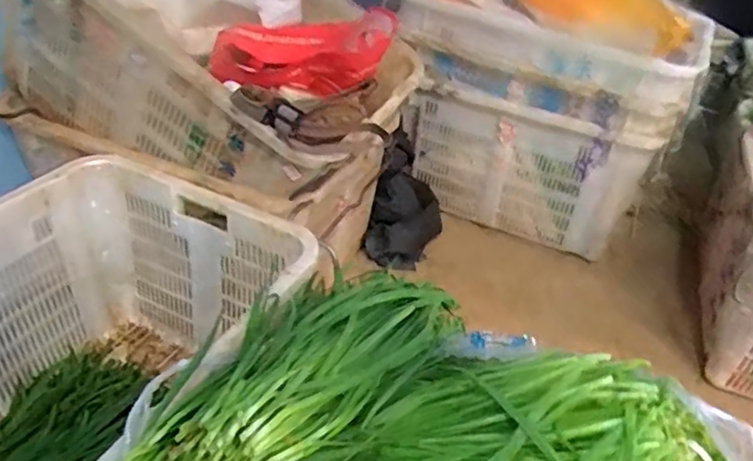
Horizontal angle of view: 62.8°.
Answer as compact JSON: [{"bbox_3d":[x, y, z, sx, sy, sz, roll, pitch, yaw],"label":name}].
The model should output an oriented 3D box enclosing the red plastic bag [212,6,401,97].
[{"bbox_3d":[-0.108,-0.290,1.032,0.335,0.094,0.138,-19,43,-29],"label":"red plastic bag"}]

